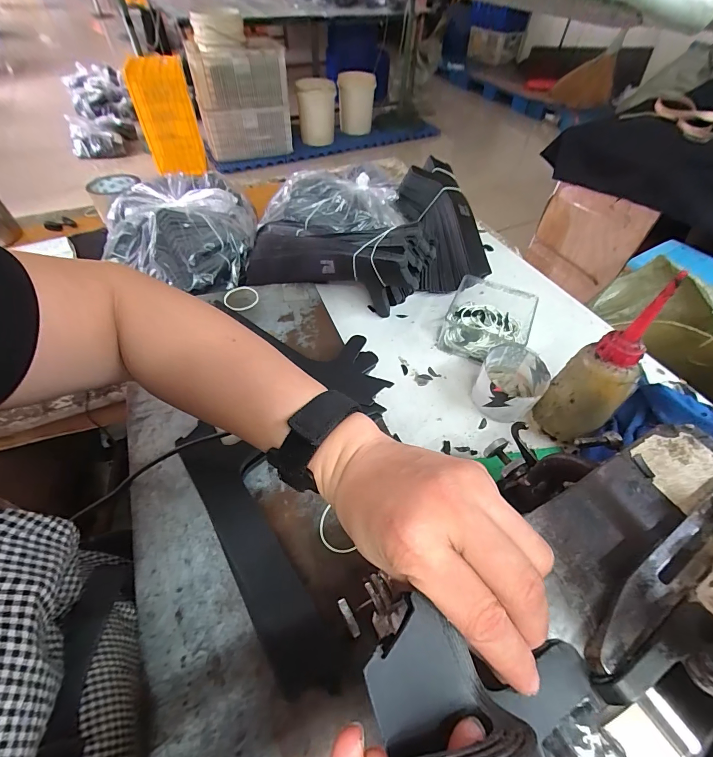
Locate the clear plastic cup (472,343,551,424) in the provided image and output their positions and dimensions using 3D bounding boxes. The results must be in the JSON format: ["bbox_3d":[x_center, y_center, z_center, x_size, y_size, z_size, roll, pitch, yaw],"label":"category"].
[{"bbox_3d":[0.169,0.006,0.399,0.066,0.053,0.070,1,51,-1],"label":"clear plastic cup"}]

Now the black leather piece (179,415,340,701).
[{"bbox_3d":[-0.088,0.134,0.298,0.053,0.031,0.228,-24,56,-20],"label":"black leather piece"}]

